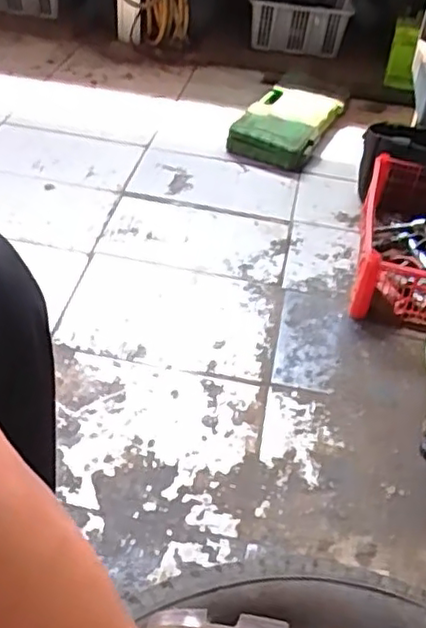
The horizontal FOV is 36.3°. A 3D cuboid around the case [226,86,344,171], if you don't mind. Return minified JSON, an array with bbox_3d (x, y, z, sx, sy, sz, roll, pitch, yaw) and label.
[{"bbox_3d":[0.194,-0.517,1.760,0.217,0.082,0.351,19,45,13],"label":"case"}]

